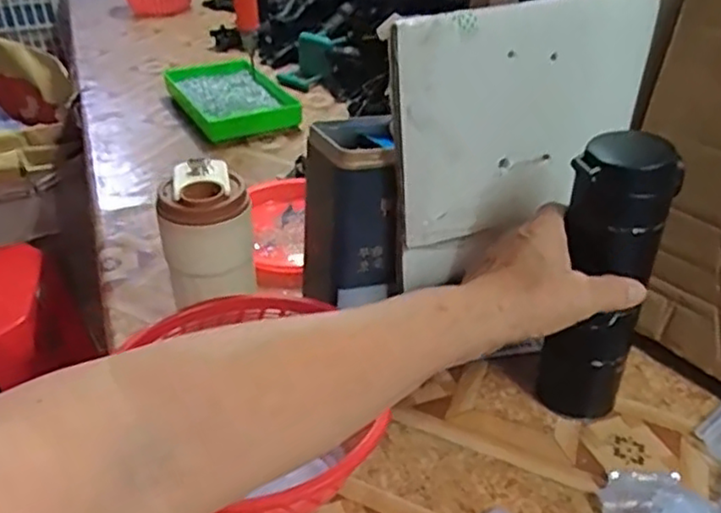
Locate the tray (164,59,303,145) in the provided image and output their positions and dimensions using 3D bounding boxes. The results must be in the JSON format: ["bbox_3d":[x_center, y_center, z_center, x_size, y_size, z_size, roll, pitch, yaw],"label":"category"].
[{"bbox_3d":[-0.201,-0.257,1.081,0.165,0.033,0.279,-17,37,-21],"label":"tray"}]

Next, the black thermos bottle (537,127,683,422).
[{"bbox_3d":[0.175,0.026,0.498,0.071,0.228,0.055,4,33,7],"label":"black thermos bottle"}]

